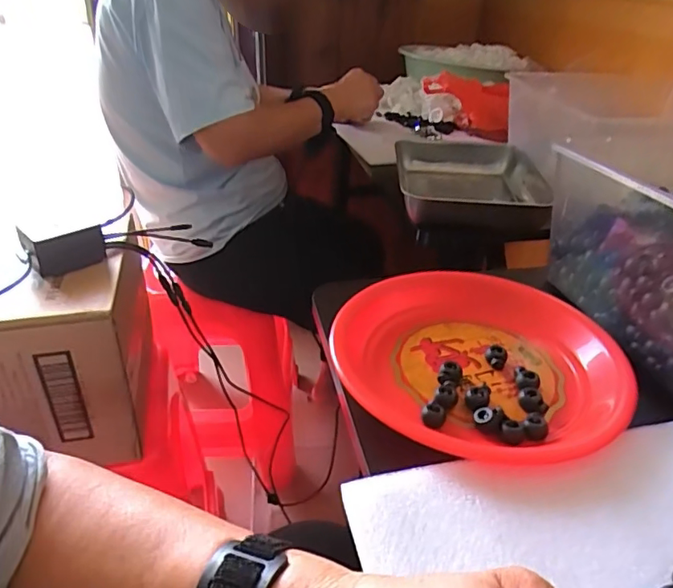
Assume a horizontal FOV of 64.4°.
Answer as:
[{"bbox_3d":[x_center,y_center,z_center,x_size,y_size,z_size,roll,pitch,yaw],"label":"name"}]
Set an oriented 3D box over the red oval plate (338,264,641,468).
[{"bbox_3d":[0.111,0.047,0.434,0.218,0.034,0.220,6,32,6],"label":"red oval plate"}]

